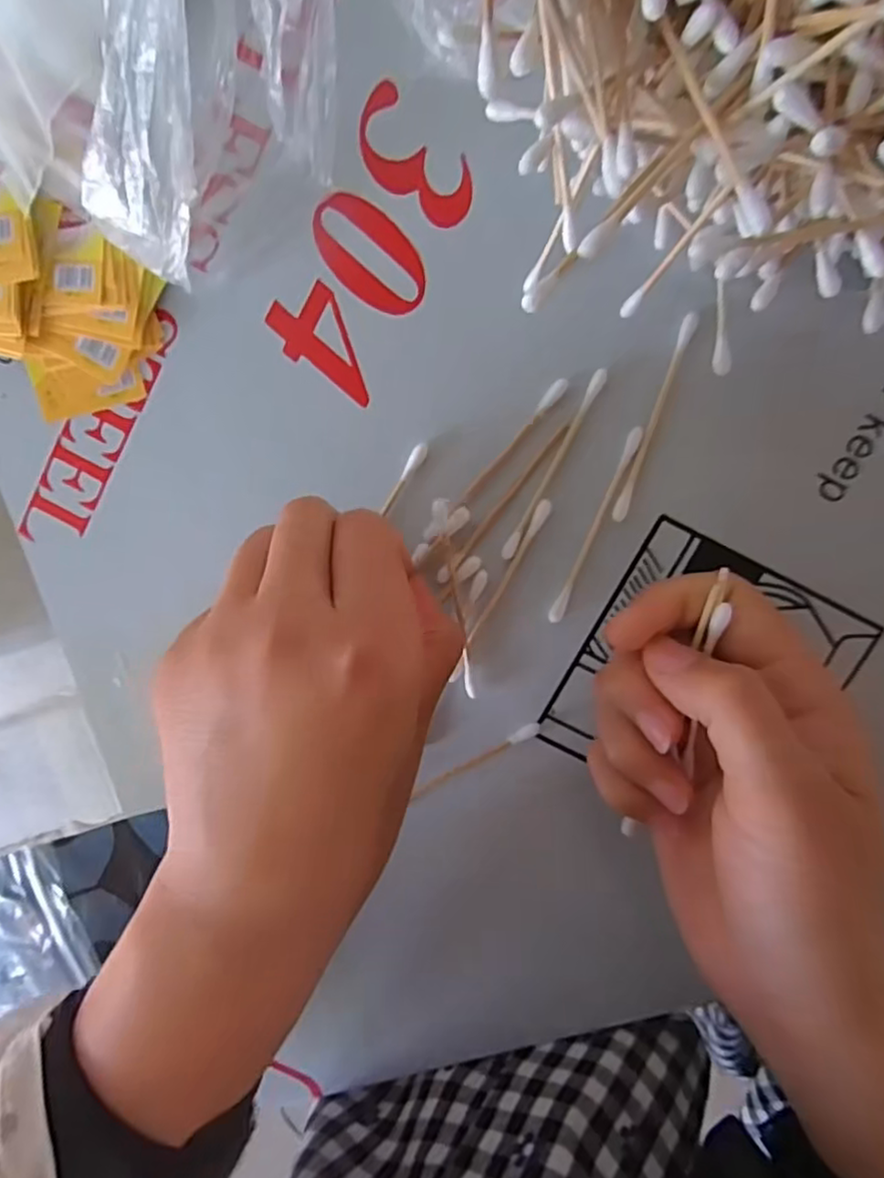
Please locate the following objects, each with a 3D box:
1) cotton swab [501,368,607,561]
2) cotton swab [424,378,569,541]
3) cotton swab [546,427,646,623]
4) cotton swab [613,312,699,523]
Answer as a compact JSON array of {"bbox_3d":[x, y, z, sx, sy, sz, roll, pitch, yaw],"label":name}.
[{"bbox_3d":[0.038,-0.042,0.226,0.005,0.004,0.070,27,98,-2],"label":"cotton swab"},{"bbox_3d":[0.018,-0.044,0.227,0.005,0.004,0.072,41,97,-4],"label":"cotton swab"},{"bbox_3d":[0.053,-0.021,0.228,0.005,0.004,0.071,22,98,-1],"label":"cotton swab"},{"bbox_3d":[0.072,-0.057,0.222,0.005,0.004,0.070,18,98,-1],"label":"cotton swab"}]

